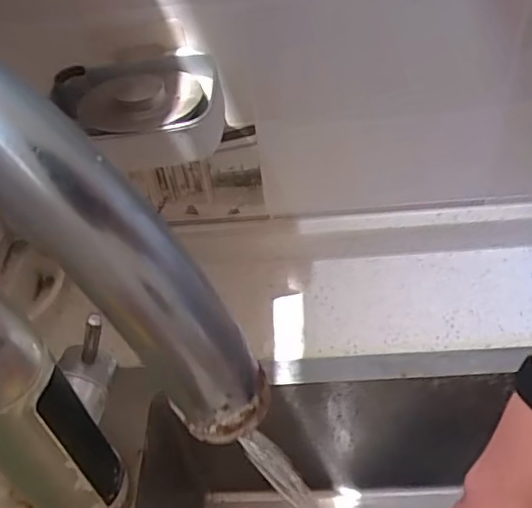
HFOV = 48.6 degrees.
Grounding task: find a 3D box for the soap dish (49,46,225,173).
[{"bbox_3d":[-0.084,-0.099,0.408,0.111,0.035,0.105,-4,46,4],"label":"soap dish"}]

